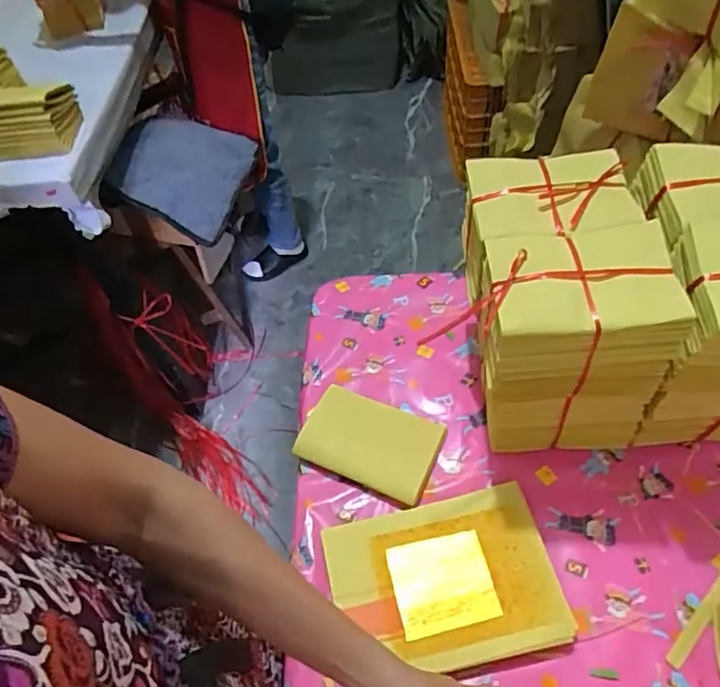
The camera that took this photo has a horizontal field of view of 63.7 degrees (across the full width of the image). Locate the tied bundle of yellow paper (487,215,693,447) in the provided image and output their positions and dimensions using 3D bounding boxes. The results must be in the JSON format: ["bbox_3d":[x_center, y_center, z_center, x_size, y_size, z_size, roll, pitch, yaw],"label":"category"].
[{"bbox_3d":[0.221,0.010,0.633,0.178,0.272,0.124,-3,54,3],"label":"tied bundle of yellow paper"}]

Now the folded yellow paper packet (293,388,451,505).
[{"bbox_3d":[0.011,0.122,0.726,0.168,0.011,0.114,18,57,17],"label":"folded yellow paper packet"}]

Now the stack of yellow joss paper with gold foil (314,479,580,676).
[{"bbox_3d":[0.086,0.254,0.617,0.225,0.032,0.166,-11,54,-3],"label":"stack of yellow joss paper with gold foil"}]

